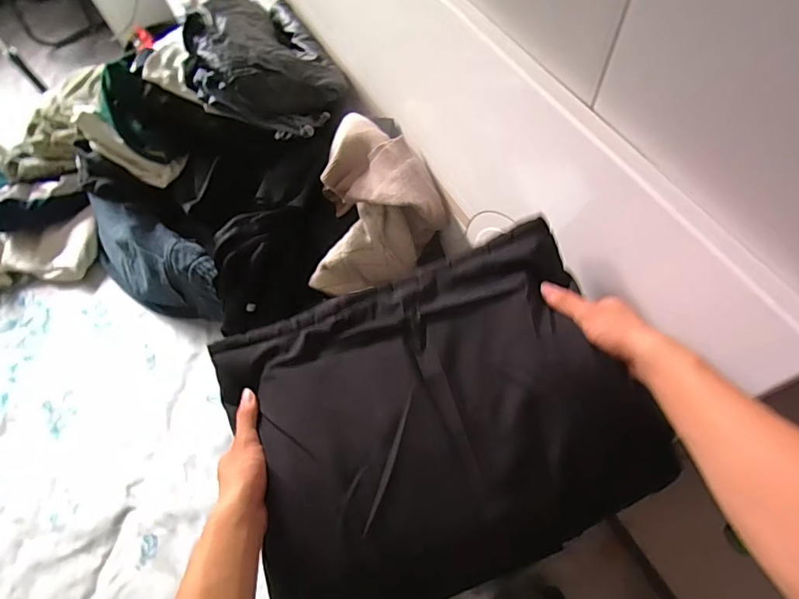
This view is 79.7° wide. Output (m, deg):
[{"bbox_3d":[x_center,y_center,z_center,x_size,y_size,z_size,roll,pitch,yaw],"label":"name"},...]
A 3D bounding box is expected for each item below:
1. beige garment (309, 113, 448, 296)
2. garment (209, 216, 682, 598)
[{"bbox_3d":[-0.055,-0.178,0.908,0.243,0.214,0.267,-8,62,-1],"label":"beige garment"},{"bbox_3d":[0.029,0.112,0.512,0.405,0.099,0.334,-22,67,-1],"label":"garment"}]

